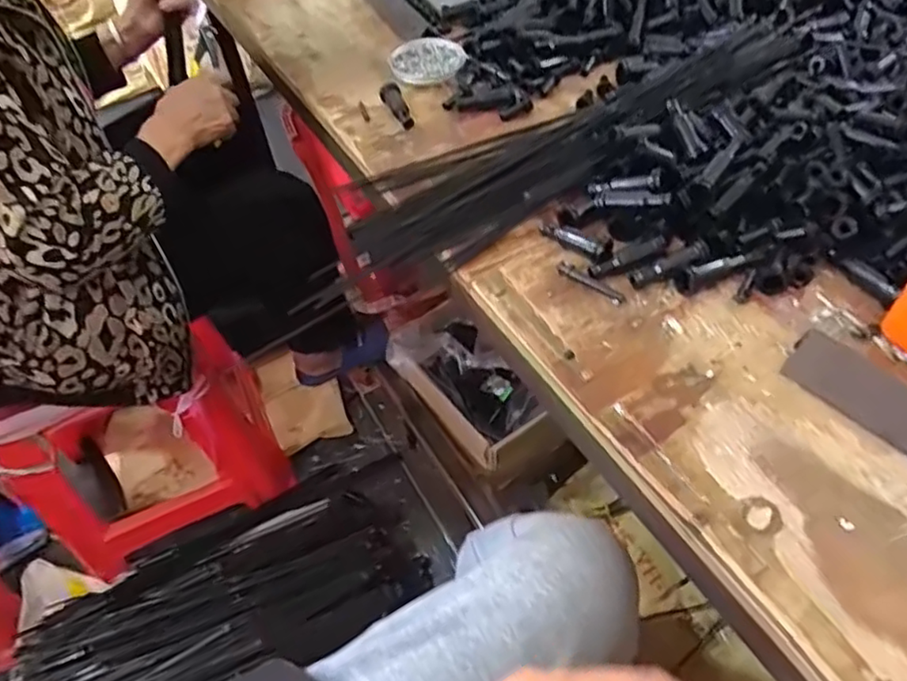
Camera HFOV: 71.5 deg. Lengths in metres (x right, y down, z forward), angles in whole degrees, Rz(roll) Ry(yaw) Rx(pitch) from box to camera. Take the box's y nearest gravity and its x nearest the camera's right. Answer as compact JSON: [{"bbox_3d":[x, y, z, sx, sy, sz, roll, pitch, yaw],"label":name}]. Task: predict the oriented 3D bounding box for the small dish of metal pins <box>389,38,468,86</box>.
[{"bbox_3d":[-0.032,-0.344,0.777,0.089,0.021,0.076,-8,49,-2],"label":"small dish of metal pins"}]

